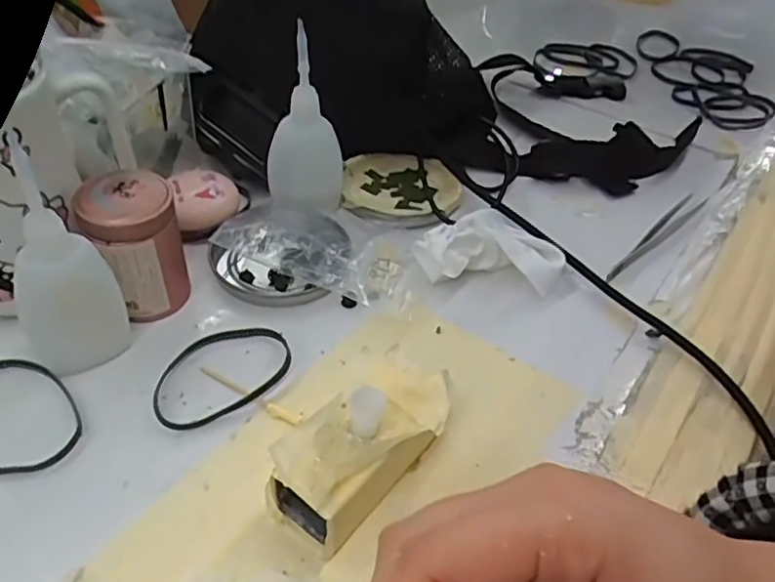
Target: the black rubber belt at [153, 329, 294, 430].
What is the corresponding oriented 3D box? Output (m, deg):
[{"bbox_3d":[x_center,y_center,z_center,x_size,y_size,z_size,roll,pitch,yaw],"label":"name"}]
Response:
[{"bbox_3d":[-0.080,0.038,0.315,0.070,0.007,0.047,-20,50,-25],"label":"black rubber belt"}]

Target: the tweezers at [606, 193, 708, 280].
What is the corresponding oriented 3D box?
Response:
[{"bbox_3d":[0.175,-0.037,0.424,0.122,0.004,0.015,-32,55,-33],"label":"tweezers"}]

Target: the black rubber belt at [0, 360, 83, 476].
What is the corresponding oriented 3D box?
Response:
[{"bbox_3d":[-0.167,0.054,0.289,0.048,0.005,0.066,-27,53,-30],"label":"black rubber belt"}]

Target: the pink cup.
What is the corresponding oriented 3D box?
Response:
[{"bbox_3d":[-0.127,-0.022,0.330,0.044,0.068,0.040,3,44,-3],"label":"pink cup"}]

